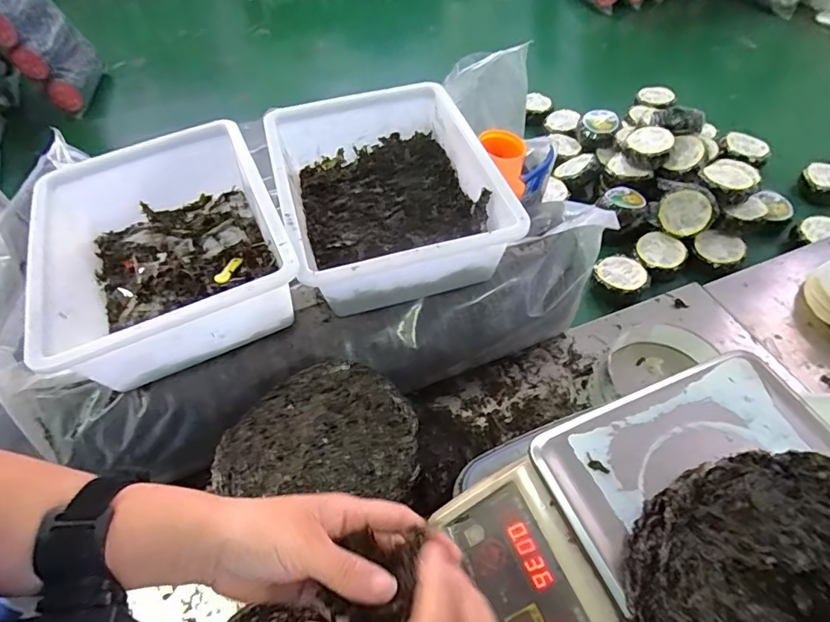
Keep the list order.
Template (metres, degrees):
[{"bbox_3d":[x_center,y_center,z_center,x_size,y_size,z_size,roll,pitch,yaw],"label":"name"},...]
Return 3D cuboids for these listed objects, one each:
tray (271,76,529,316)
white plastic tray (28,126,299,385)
[{"bbox_3d":[-0.039,-0.167,0.691,0.276,0.111,0.349,-15,53,-8],"label":"tray"},{"bbox_3d":[-0.319,-0.080,0.643,0.281,0.125,0.359,-20,54,-12],"label":"white plastic tray"}]

